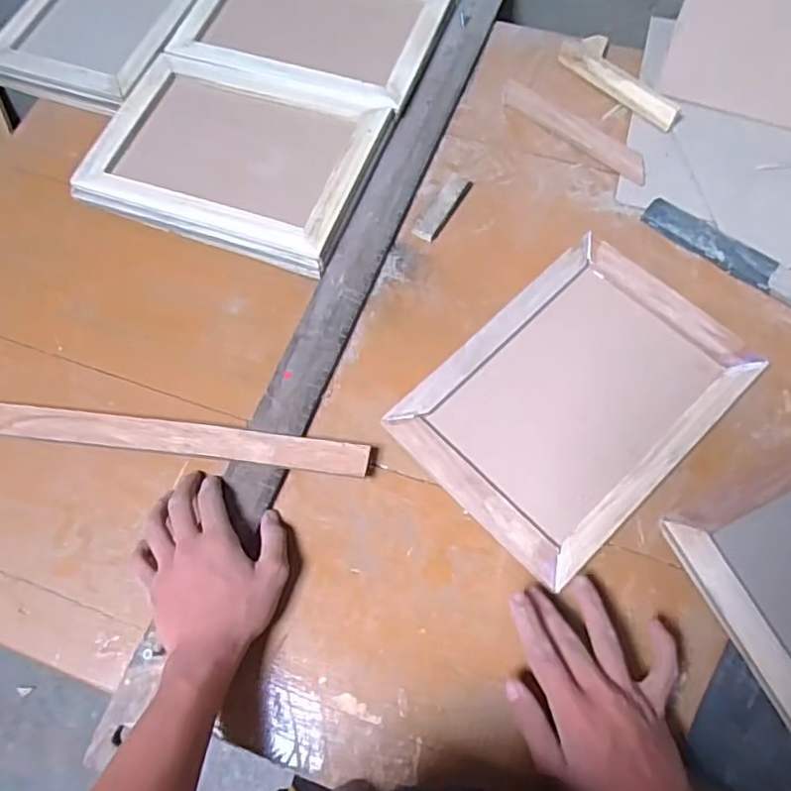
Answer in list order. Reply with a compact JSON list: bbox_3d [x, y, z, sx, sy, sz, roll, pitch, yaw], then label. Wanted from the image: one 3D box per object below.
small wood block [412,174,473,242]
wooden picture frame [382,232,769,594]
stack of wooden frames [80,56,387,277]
[{"bbox_3d":[0.052,-0.204,0.690,0.025,0.009,0.092,28,72,13],"label":"small wood block"},{"bbox_3d":[0.165,-0.001,0.587,0.295,0.011,0.212,-42,72,-13],"label":"wooden picture frame"},{"bbox_3d":[-0.173,-0.264,0.701,0.291,0.029,0.217,19,70,10],"label":"stack of wooden frames"}]

